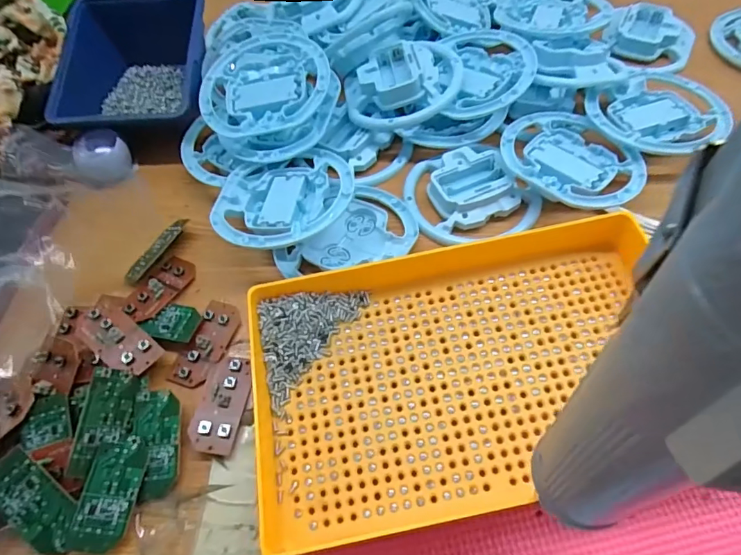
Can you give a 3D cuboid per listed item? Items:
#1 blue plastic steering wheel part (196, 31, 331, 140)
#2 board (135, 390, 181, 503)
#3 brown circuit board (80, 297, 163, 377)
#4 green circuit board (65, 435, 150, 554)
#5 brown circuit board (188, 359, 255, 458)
[{"bbox_3d":[-0.083,-0.154,0.384,0.102,0.026,0.095,-8,69,7],"label":"blue plastic steering wheel part"},{"bbox_3d":[-0.127,0.097,0.277,0.027,0.006,0.060,-7,60,0],"label":"board"},{"bbox_3d":[-0.168,0.038,0.307,0.068,0.013,0.030,38,57,19],"label":"brown circuit board"},{"bbox_3d":[-0.146,0.121,0.264,0.029,0.006,0.060,12,63,-7],"label":"green circuit board"},{"bbox_3d":[-0.091,0.077,0.288,0.028,0.006,0.058,6,61,8],"label":"brown circuit board"}]

